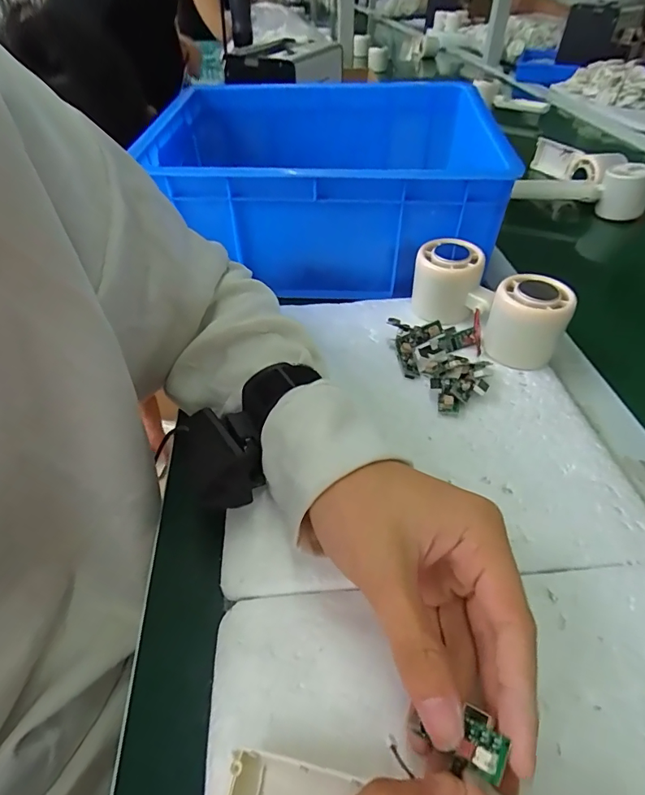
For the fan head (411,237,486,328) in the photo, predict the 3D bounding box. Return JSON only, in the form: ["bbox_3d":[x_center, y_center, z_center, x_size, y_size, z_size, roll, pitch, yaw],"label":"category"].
[{"bbox_3d":[0.107,-0.100,0.396,0.055,0.051,0.054,13,46,13],"label":"fan head"}]

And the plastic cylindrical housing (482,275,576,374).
[{"bbox_3d":[0.158,-0.058,0.355,0.057,0.057,0.051,18,47,18],"label":"plastic cylindrical housing"}]

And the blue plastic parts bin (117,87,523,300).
[{"bbox_3d":[0.006,-0.229,0.493,0.328,0.127,0.263,1,44,2],"label":"blue plastic parts bin"}]

